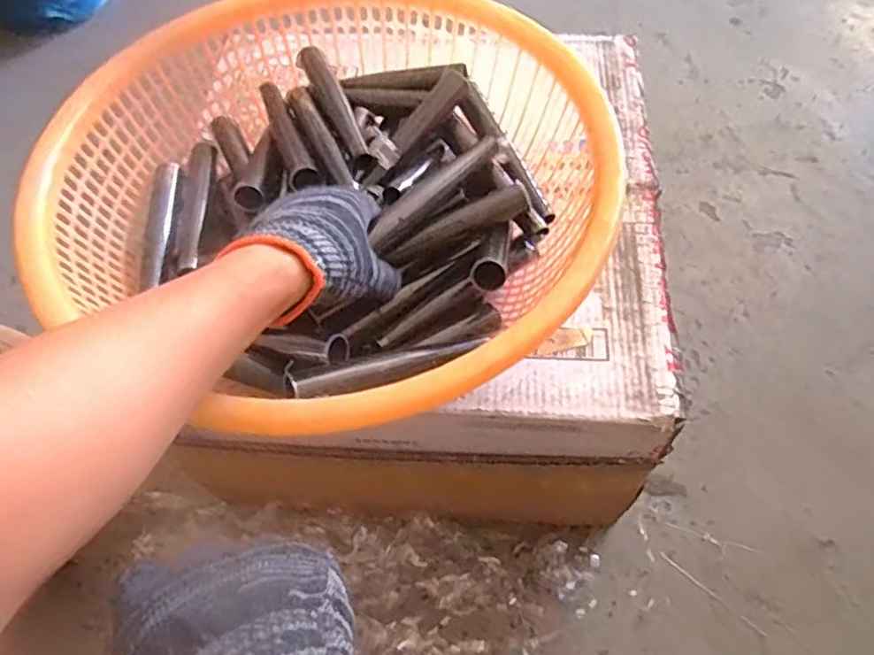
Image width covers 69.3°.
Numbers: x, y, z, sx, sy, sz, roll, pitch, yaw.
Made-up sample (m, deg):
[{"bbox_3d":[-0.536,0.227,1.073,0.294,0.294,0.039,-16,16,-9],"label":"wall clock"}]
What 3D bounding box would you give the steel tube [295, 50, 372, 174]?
[{"bbox_3d":[-0.087,-0.188,0.533,0.022,0.020,0.155,-21,62,-9],"label":"steel tube"}]

